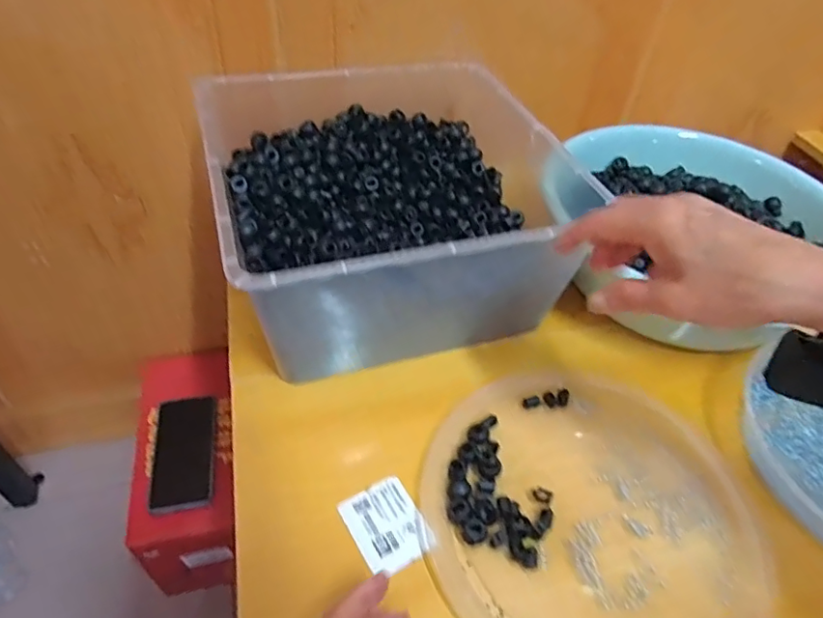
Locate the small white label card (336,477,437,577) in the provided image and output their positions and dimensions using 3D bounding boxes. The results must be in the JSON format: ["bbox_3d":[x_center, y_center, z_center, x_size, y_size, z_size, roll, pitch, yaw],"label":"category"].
[{"bbox_3d":[-0.018,0.151,0.384,0.048,0.005,0.060,-21,51,-24],"label":"small white label card"}]

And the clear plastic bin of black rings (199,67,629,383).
[{"bbox_3d":[-0.026,-0.106,0.527,0.293,0.141,0.311,-11,48,-16],"label":"clear plastic bin of black rings"}]

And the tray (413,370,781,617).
[{"bbox_3d":[0.128,0.145,0.398,0.237,0.013,0.235,3,46,-3],"label":"tray"}]

